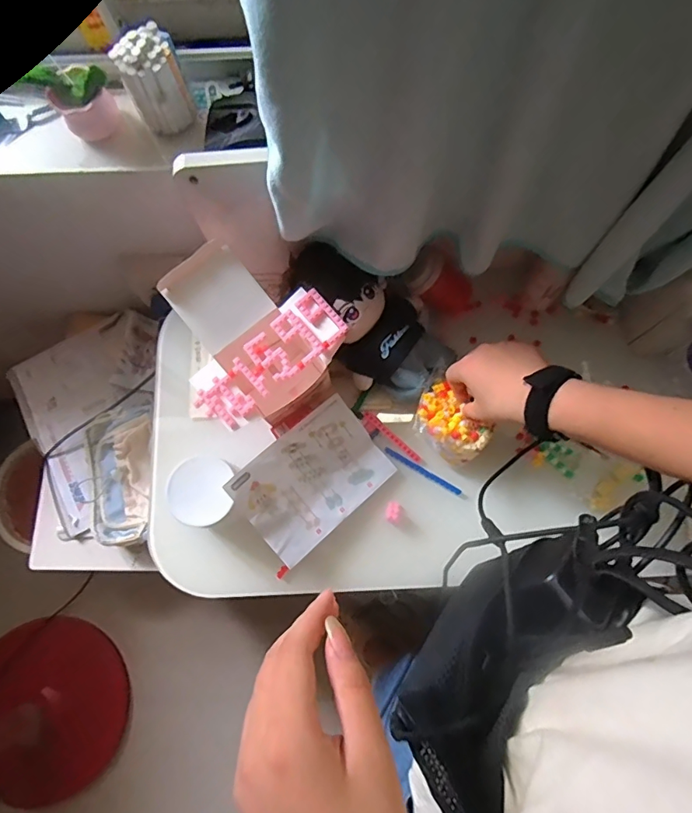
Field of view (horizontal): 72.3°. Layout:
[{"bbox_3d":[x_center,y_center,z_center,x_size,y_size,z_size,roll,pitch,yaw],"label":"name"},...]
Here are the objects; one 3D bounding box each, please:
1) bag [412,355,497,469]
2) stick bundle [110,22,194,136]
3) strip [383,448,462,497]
[{"bbox_3d":[0.118,0.014,0.541,0.066,0.049,0.098,-40,78,-8],"label":"bag"},{"bbox_3d":[-0.190,-0.325,0.477,0.061,0.079,0.048,-21,76,-3],"label":"stick bundle"},{"bbox_3d":[0.093,0.078,0.575,0.102,0.007,0.008,30,78,9],"label":"strip"}]

